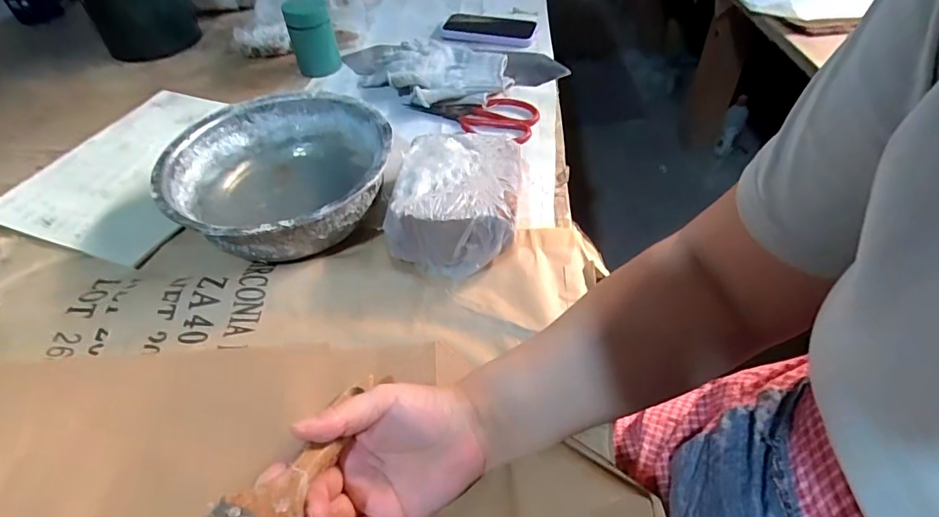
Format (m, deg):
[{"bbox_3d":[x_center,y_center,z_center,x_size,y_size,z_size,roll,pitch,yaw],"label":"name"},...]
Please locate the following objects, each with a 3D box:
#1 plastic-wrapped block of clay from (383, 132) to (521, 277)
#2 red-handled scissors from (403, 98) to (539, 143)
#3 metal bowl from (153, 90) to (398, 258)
[{"bbox_3d":[-0.010,-0.062,0.474,0.116,0.062,0.145,8,50,9],"label":"plastic-wrapped block of clay"},{"bbox_3d":[0.012,-0.198,0.630,0.167,0.012,0.088,22,53,19],"label":"red-handled scissors"},{"bbox_3d":[-0.183,-0.078,0.488,0.207,0.075,0.216,-12,49,-8],"label":"metal bowl"}]

